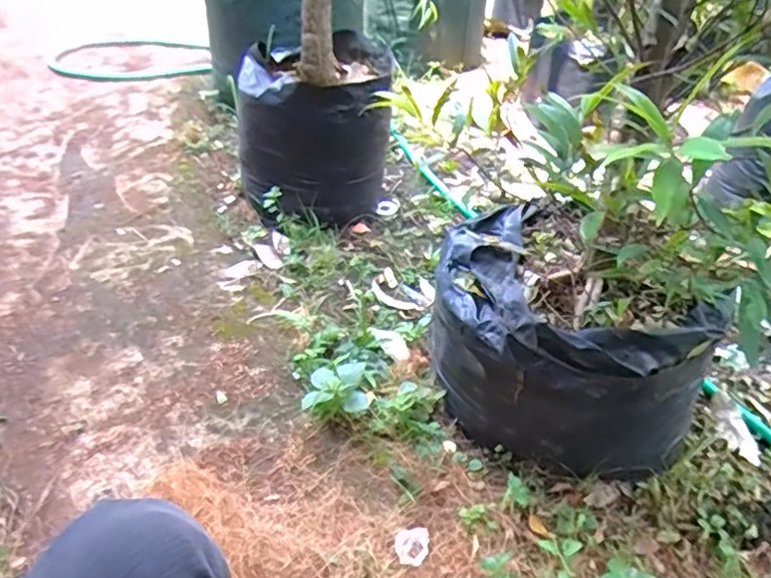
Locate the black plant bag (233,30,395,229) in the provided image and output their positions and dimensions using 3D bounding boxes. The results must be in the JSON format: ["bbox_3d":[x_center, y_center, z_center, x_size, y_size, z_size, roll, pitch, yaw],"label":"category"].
[{"bbox_3d":[-0.146,-0.309,1.206,0.298,0.284,0.284,-2,38,-7],"label":"black plant bag"}]

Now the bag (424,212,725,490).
[{"bbox_3d":[0.238,0.068,0.833,0.326,0.261,0.327,-2,38,-7],"label":"bag"}]

